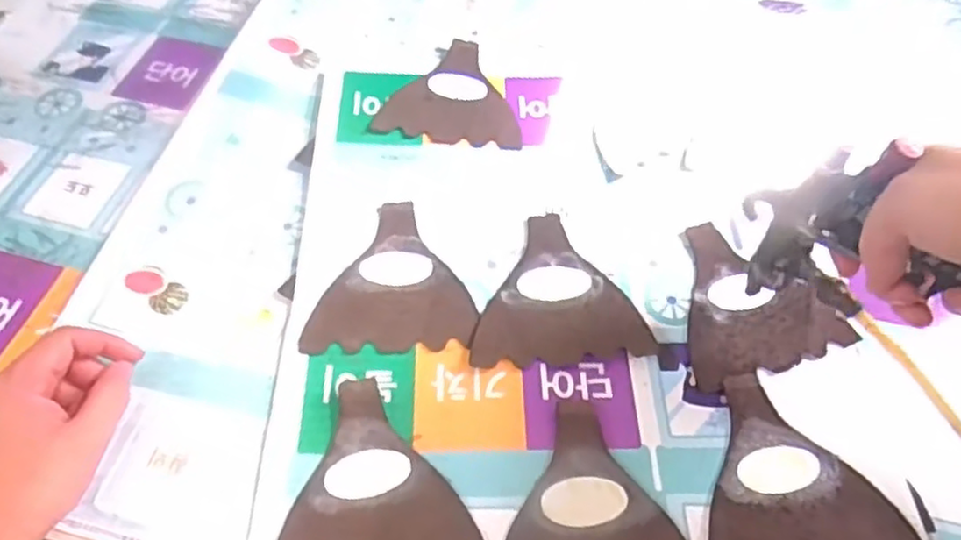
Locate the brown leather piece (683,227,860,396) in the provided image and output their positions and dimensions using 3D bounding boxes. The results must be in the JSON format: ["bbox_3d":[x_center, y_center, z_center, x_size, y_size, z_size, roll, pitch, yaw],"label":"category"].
[{"bbox_3d":[0.180,0.019,0.485,0.110,0.004,0.116,-20,60,-9],"label":"brown leather piece"}]

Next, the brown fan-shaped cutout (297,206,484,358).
[{"bbox_3d":[-0.063,0.002,0.492,0.113,0.004,0.119,-1,58,-2],"label":"brown fan-shaped cutout"}]

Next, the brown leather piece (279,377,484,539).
[{"bbox_3d":[-0.066,0.126,0.412,0.119,0.009,0.121,-7,58,-6],"label":"brown leather piece"}]

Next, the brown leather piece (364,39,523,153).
[{"bbox_3d":[-0.020,-0.155,0.591,0.115,0.006,0.120,7,58,3],"label":"brown leather piece"}]

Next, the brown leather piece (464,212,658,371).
[{"bbox_3d":[0.052,0.011,0.486,0.116,0.004,0.114,-5,59,-1],"label":"brown leather piece"}]

